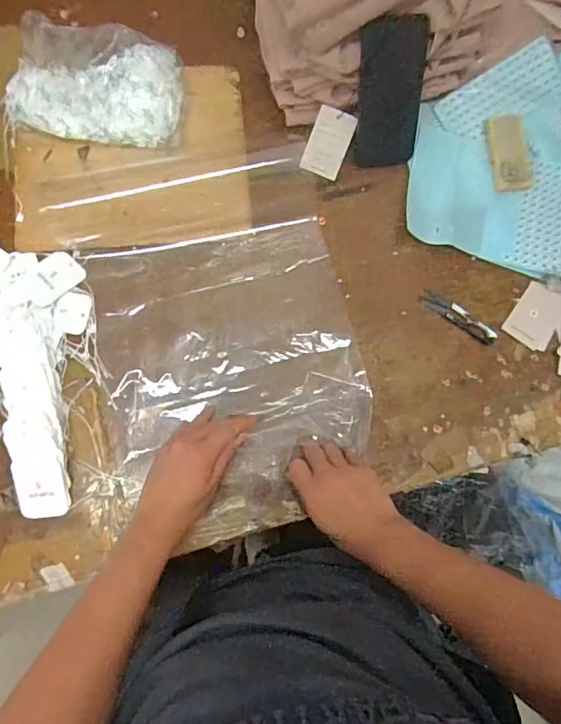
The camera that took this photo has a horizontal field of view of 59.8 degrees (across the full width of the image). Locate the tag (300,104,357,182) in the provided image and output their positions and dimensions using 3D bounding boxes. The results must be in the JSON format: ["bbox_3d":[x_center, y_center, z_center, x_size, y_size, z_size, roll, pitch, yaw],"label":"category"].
[{"bbox_3d":[0.061,-0.276,0.617,0.050,0.006,0.077,24,103,7],"label":"tag"}]

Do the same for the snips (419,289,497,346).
[{"bbox_3d":[0.221,-0.056,0.605,0.102,0.009,0.024,34,80,2],"label":"snips"}]

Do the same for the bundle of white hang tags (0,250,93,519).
[{"bbox_3d":[-0.271,0.002,0.554,0.135,0.031,0.315,-21,83,-7],"label":"bundle of white hang tags"}]

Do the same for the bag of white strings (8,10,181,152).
[{"bbox_3d":[-0.227,-0.331,0.572,0.214,0.100,0.114,-2,81,-4],"label":"bag of white strings"}]

